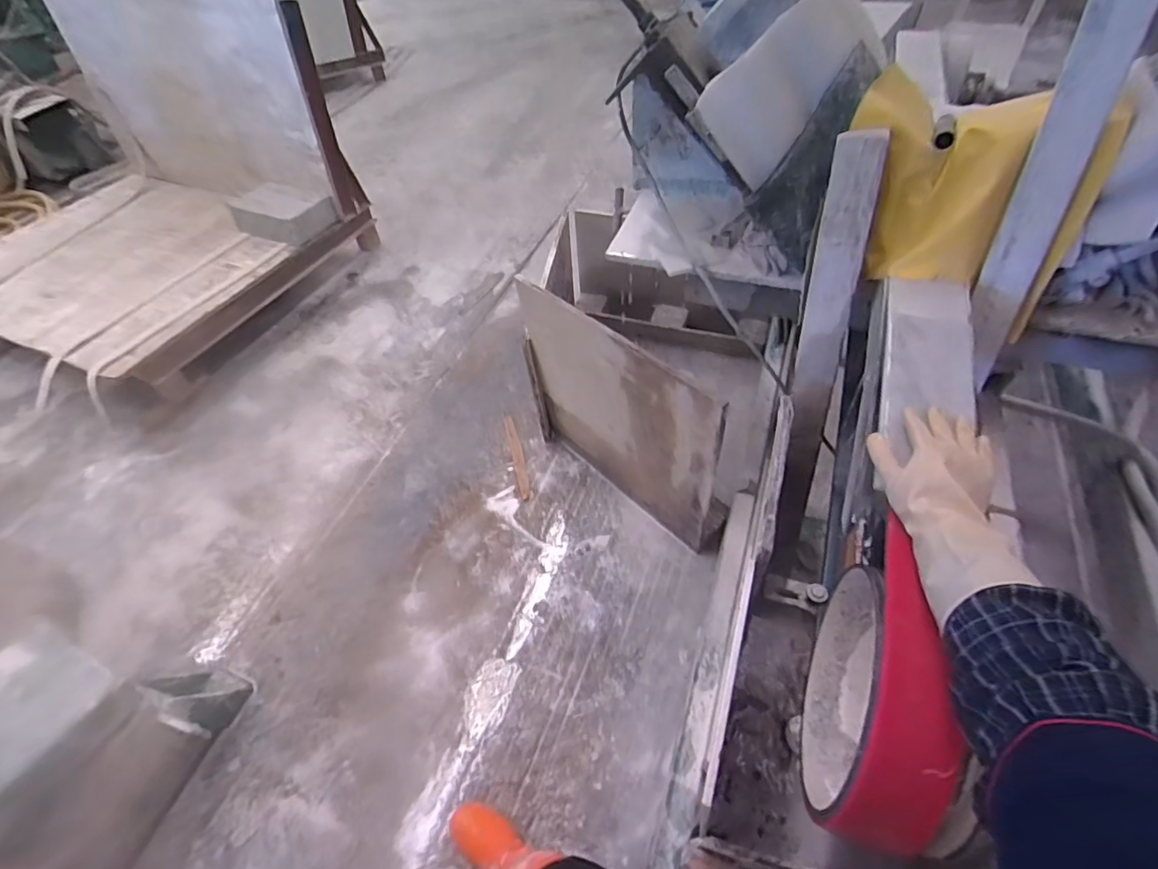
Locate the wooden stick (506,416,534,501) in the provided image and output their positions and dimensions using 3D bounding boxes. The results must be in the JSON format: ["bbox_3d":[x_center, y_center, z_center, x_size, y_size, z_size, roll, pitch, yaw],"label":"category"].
[{"bbox_3d":[-0.185,0.064,1.610,0.034,0.006,0.311,-13,51,-7],"label":"wooden stick"}]

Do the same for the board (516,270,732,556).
[{"bbox_3d":[0.083,-0.030,1.258,0.021,0.627,0.564,-38,58,-24],"label":"board"}]

